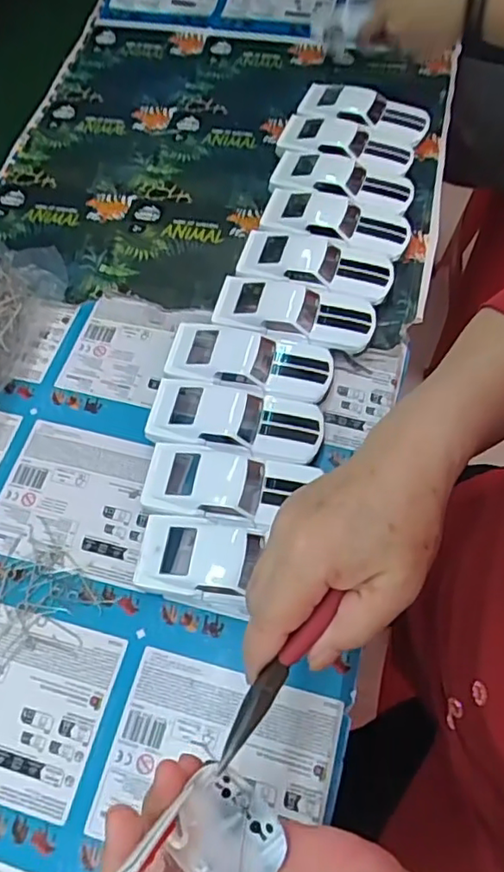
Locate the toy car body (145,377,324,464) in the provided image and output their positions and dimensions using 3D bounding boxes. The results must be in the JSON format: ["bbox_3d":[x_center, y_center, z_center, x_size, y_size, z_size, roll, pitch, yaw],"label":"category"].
[{"bbox_3d":[-0.012,-0.008,0.463,0.131,0.036,0.053,10,63,9],"label":"toy car body"}]

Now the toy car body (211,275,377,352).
[{"bbox_3d":[0.034,-0.099,0.498,0.128,0.026,0.053,10,63,12],"label":"toy car body"}]

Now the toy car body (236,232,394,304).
[{"bbox_3d":[0.053,-0.140,0.520,0.127,0.032,0.052,11,63,12],"label":"toy car body"}]

